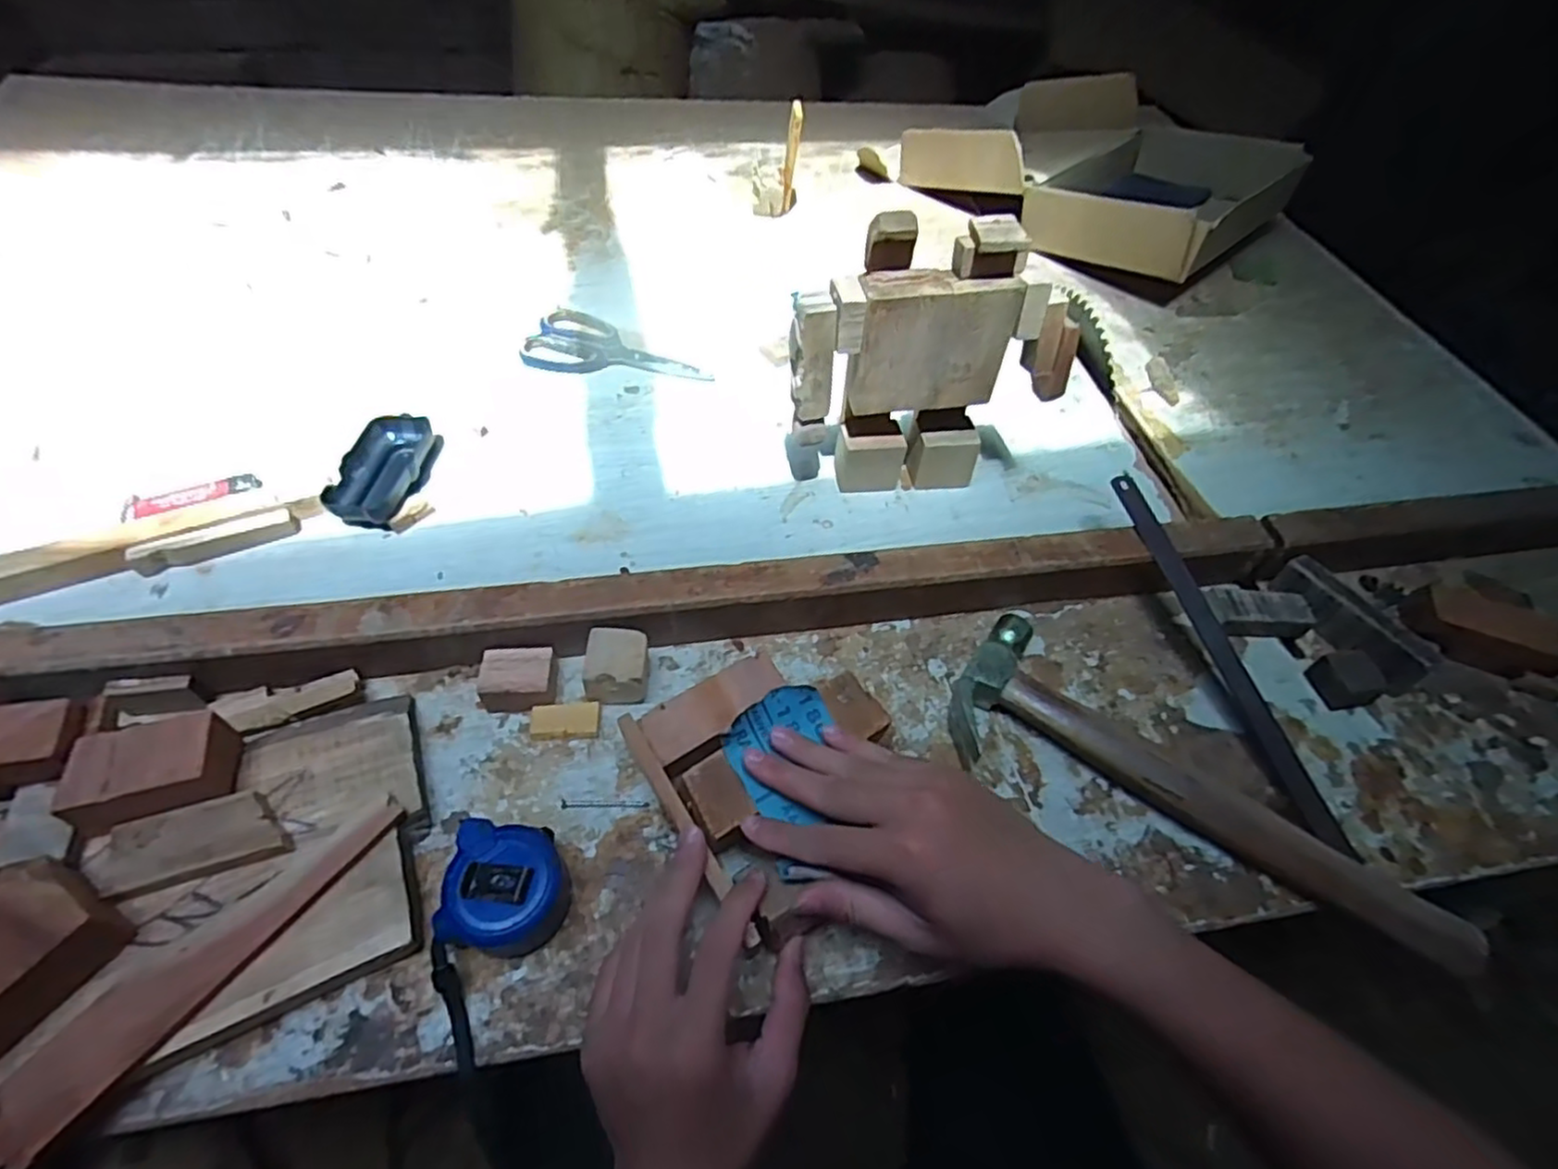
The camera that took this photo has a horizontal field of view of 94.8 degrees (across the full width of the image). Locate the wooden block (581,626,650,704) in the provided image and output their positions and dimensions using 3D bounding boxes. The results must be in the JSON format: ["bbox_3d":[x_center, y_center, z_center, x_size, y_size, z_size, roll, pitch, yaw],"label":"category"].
[{"bbox_3d":[-0.105,0.058,0.470,0.040,0.036,0.045,-2,53,-7],"label":"wooden block"}]

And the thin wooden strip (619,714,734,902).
[{"bbox_3d":[-0.060,0.119,0.398,0.011,0.008,0.117,-26,58,-23],"label":"thin wooden strip"}]

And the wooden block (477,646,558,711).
[{"bbox_3d":[-0.168,0.062,0.465,0.045,0.028,0.037,1,52,-5],"label":"wooden block"}]

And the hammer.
[{"bbox_3d":[0.261,0.122,0.454,0.302,0.031,0.107,25,54,14],"label":"hammer"}]

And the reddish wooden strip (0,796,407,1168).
[{"bbox_3d":[-0.273,0.181,0.349,0.042,0.009,0.190,36,57,21],"label":"reddish wooden strip"}]

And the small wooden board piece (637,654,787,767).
[{"bbox_3d":[-0.040,0.073,0.439,0.089,0.008,0.036,-29,60,-25],"label":"small wooden board piece"}]

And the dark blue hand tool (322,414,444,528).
[{"bbox_3d":[-0.318,-0.091,0.580,0.052,0.029,0.107,4,52,-2],"label":"dark blue hand tool"}]

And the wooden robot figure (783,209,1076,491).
[{"bbox_3d":[0.110,-0.160,0.545,0.203,0.210,0.055,2,52,-4],"label":"wooden robot figure"}]

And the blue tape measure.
[{"bbox_3d":[-0.145,0.163,0.384,0.057,0.043,0.060,4,52,-3],"label":"blue tape measure"}]

